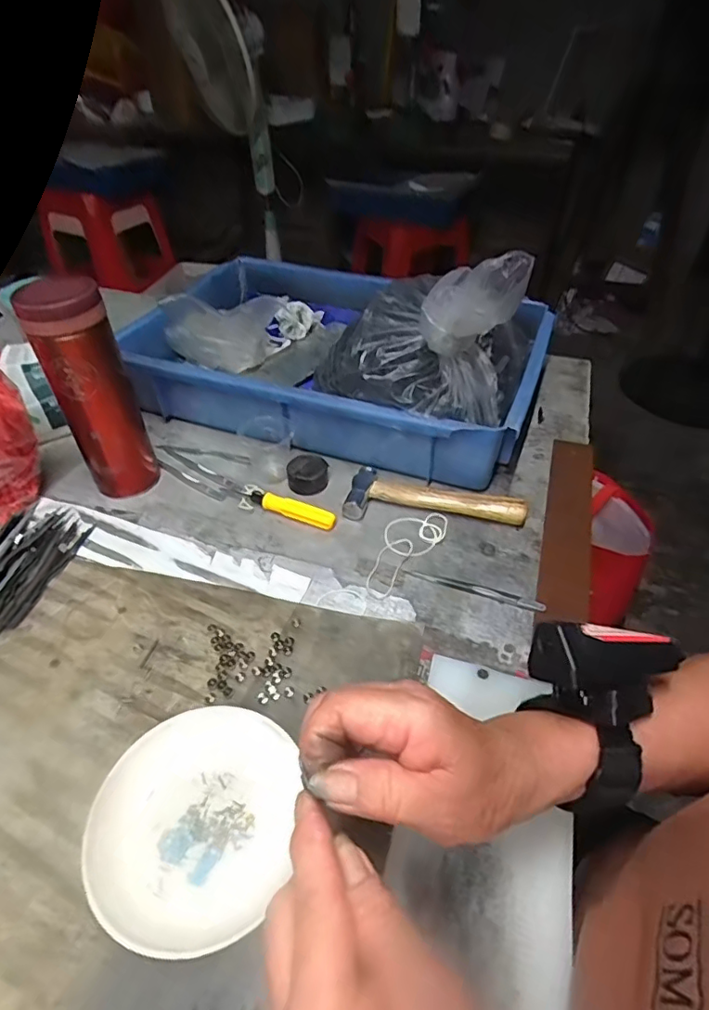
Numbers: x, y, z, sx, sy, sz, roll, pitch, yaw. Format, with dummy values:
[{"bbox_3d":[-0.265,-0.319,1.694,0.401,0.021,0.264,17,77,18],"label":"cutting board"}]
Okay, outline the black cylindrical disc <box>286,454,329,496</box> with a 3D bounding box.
[{"bbox_3d":[-0.045,-0.032,0.522,0.039,0.020,0.039,-3,41,-2],"label":"black cylindrical disc"}]

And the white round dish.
[{"bbox_3d":[-0.089,0.172,0.302,0.105,0.018,0.115,-1,41,1],"label":"white round dish"}]

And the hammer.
[{"bbox_3d":[0.073,-0.002,0.491,0.155,0.020,0.060,9,42,11],"label":"hammer"}]

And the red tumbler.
[{"bbox_3d":[-0.227,-0.101,0.480,0.062,0.196,0.070,-16,43,-17],"label":"red tumbler"}]

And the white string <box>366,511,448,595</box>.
[{"bbox_3d":[0.038,0.035,0.464,0.047,0.005,0.106,29,49,29],"label":"white string"}]

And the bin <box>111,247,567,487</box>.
[{"bbox_3d":[-0.022,-0.206,0.596,0.448,0.187,0.302,16,44,18],"label":"bin"}]

